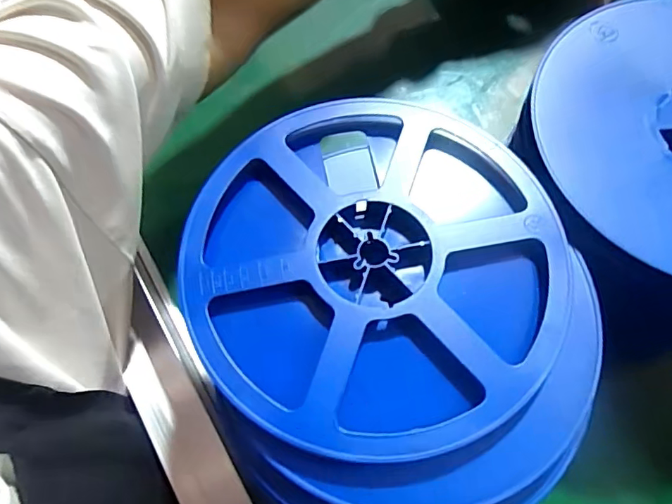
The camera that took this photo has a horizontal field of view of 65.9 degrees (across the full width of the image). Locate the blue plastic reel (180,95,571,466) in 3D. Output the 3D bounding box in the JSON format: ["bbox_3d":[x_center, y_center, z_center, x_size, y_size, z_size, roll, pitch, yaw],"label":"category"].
[{"bbox_3d":[0.018,-0.001,0.235,0.166,0.011,0.176,0,71,0],"label":"blue plastic reel"}]

